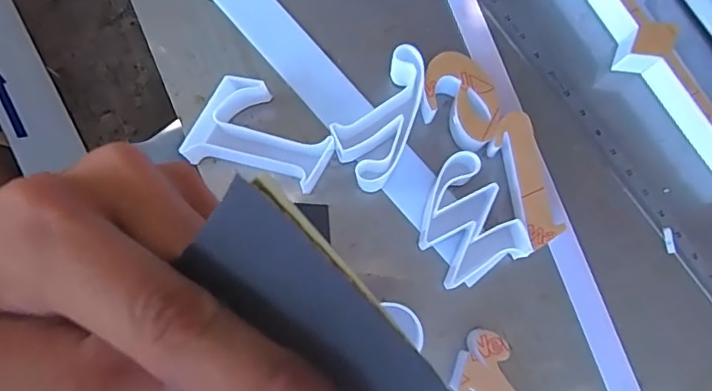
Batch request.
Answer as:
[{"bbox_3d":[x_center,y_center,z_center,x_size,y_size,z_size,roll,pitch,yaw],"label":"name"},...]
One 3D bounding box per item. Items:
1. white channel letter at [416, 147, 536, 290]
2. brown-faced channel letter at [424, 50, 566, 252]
[{"bbox_3d":[0.100,0.026,0.509,0.082,0.042,0.107,-31,81,-7],"label":"white channel letter"},{"bbox_3d":[0.132,-0.047,0.525,0.069,0.051,0.200,-35,82,-8],"label":"brown-faced channel letter"}]

